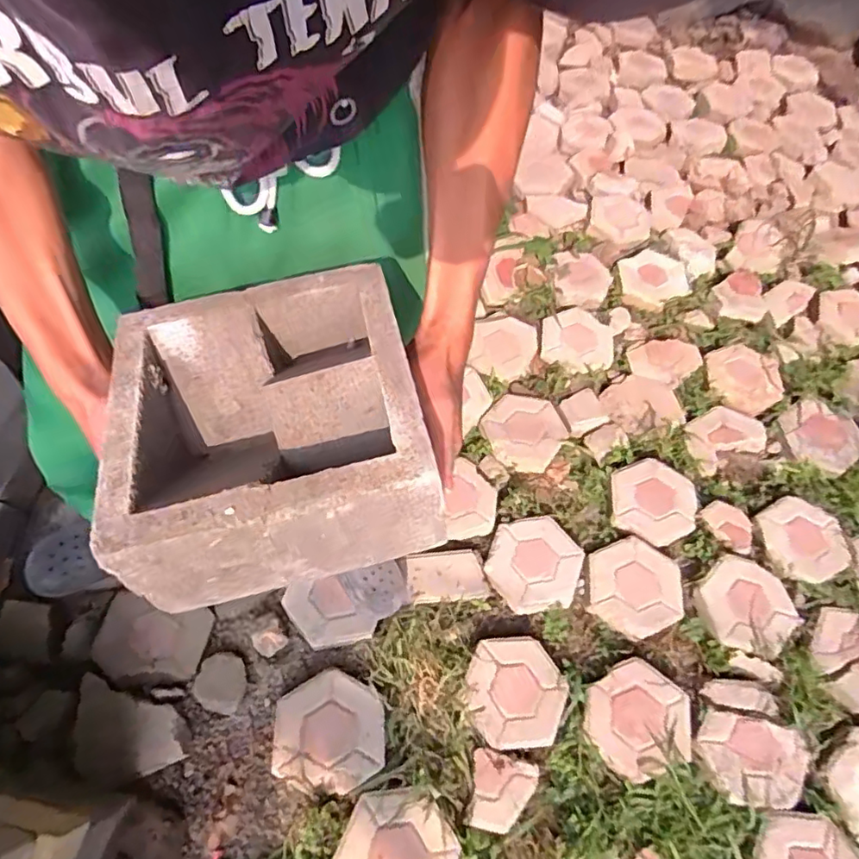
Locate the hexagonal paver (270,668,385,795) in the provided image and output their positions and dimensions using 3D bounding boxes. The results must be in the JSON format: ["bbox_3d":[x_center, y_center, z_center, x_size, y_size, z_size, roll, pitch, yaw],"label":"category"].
[{"bbox_3d":[-0.188,0.559,1.054,0.199,0.043,0.193,-1,59,-3],"label":"hexagonal paver"}]

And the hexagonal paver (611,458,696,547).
[{"bbox_3d":[0.537,0.162,1.342,0.187,0.033,0.208,8,59,2],"label":"hexagonal paver"}]

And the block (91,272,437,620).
[{"bbox_3d":[-0.113,-0.007,0.397,0.195,0.095,0.206,-12,60,-10],"label":"block"}]

